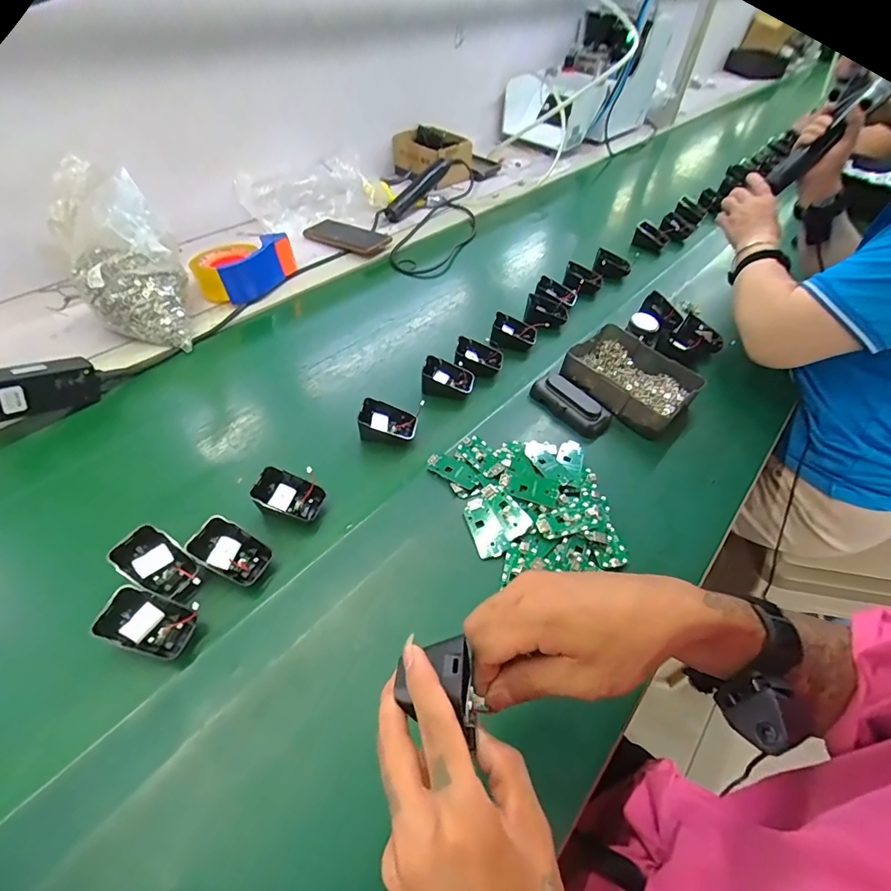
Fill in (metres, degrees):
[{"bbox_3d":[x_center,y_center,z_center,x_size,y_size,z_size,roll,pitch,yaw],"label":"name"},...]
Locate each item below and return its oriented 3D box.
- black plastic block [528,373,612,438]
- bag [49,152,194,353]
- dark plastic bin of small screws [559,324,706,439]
[{"bbox_3d":[0.162,-0.055,0.593,0.102,0.027,0.043,34,55,23],"label":"black plastic block"},{"bbox_3d":[-0.414,-0.231,0.601,0.123,0.187,0.135,-30,58,-26],"label":"bag"},{"bbox_3d":[0.254,-0.094,0.633,0.135,0.044,0.165,-35,60,-29],"label":"dark plastic bin of small screws"}]

